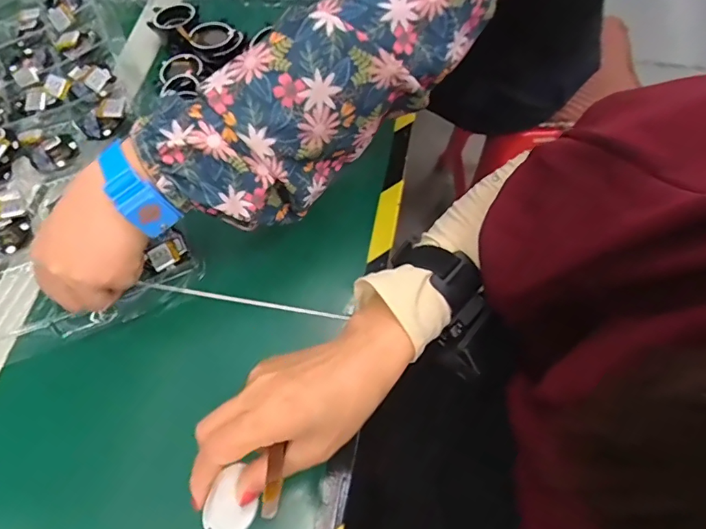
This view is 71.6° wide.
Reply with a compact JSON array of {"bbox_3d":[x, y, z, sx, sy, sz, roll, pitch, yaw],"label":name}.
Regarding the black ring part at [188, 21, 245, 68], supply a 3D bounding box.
[{"bbox_3d":[-0.146,-0.234,0.521,0.050,0.033,0.046,27,70,12],"label":"black ring part"}]

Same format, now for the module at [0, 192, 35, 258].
[{"bbox_3d":[-0.308,-0.032,0.431,0.046,0.011,0.052,-26,69,-9],"label":"module"}]

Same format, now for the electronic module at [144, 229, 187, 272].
[{"bbox_3d":[-0.163,-0.011,0.434,0.034,0.009,0.025,-34,81,-6],"label":"electronic module"}]

